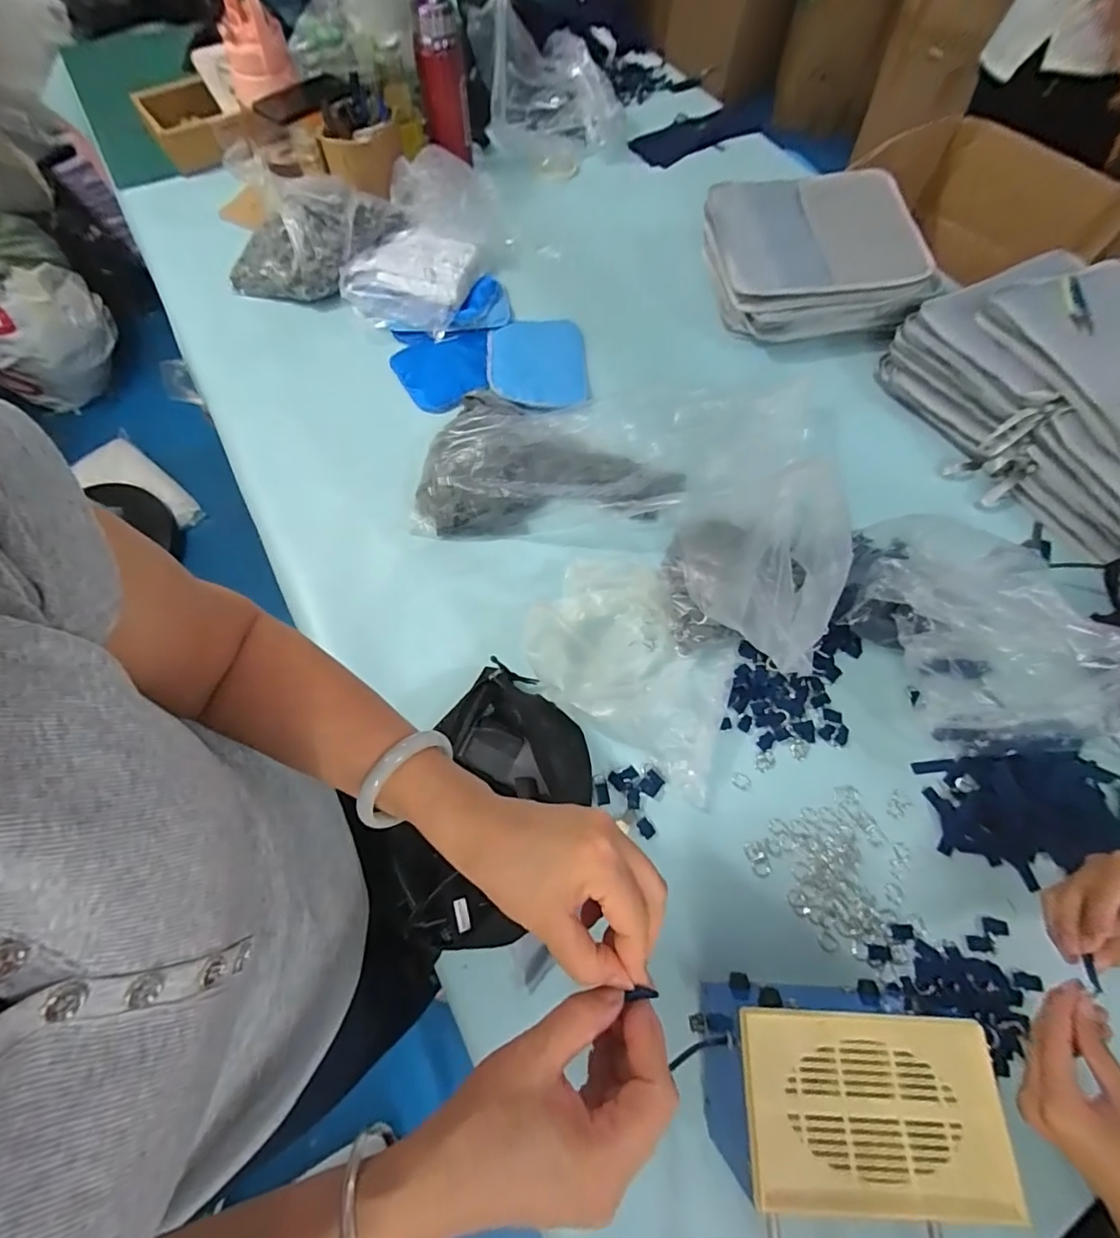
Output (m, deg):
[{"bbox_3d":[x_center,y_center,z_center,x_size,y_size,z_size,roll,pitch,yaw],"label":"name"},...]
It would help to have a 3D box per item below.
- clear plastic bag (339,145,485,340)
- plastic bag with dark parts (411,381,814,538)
[{"bbox_3d":[-0.235,-0.624,0.880,0.185,0.102,0.336,9,66,3],"label":"clear plastic bag"},{"bbox_3d":[0.073,-0.224,0.721,0.531,0.070,0.212,-3,66,-3],"label":"plastic bag with dark parts"}]

